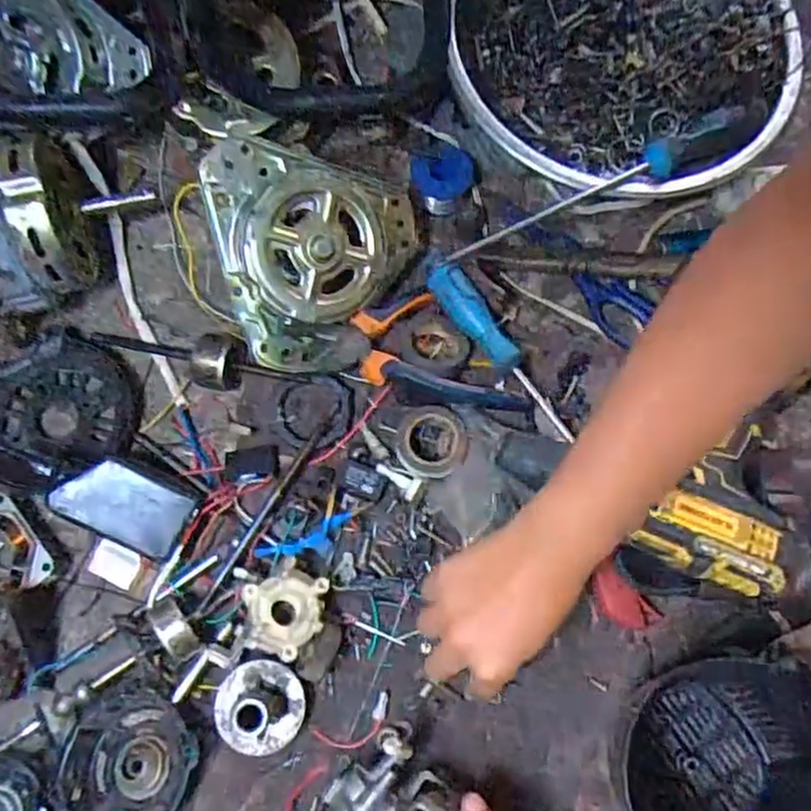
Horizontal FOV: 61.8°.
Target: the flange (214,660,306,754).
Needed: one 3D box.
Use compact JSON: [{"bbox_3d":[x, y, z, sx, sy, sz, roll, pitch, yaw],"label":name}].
[{"bbox_3d":[-0.097,0.198,0.443,0.057,0.054,0.057,0,72,-1],"label":"flange"}]

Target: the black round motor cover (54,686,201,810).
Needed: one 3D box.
[{"bbox_3d":[-0.182,0.234,0.443,0.087,0.030,0.087,0,72,-1],"label":"black round motor cover"}]

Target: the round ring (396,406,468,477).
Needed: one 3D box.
[{"bbox_3d":[0.019,0.027,0.512,0.052,0.023,0.053,0,72,-1],"label":"round ring"}]

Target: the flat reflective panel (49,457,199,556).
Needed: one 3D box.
[{"bbox_3d":[-0.198,0.069,0.480,0.090,0.011,0.052,26,86,-9],"label":"flat reflective panel"}]

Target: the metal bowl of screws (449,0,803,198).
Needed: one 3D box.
[{"bbox_3d":[0.175,-0.299,0.572,0.258,0.108,0.279,0,72,-1],"label":"metal bowl of screws"}]

